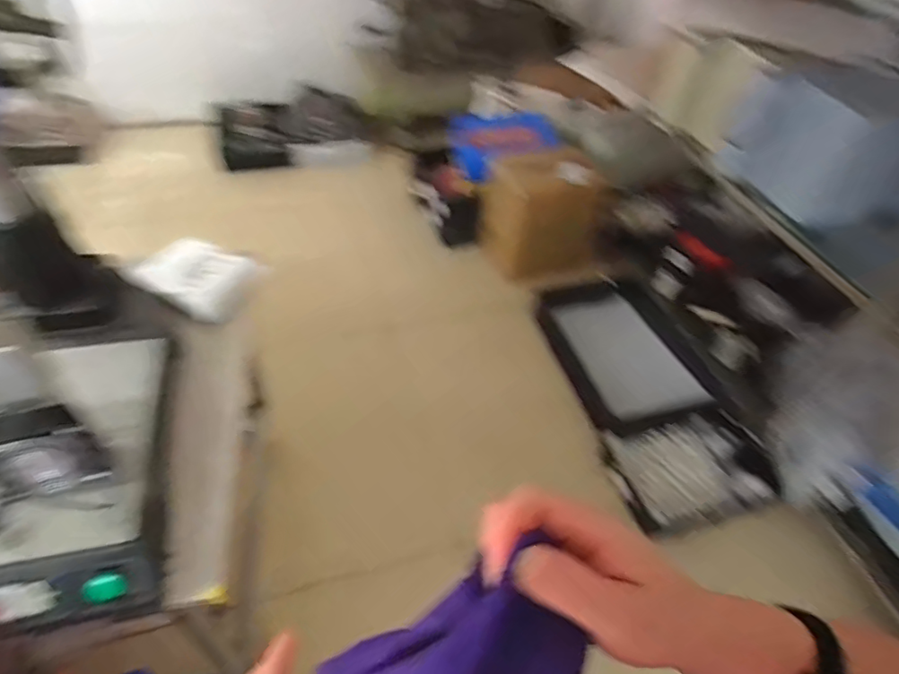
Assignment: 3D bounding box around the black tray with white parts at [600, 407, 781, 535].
[{"bbox_3d":[0.679,0.366,1.591,0.448,0.064,0.297,-10,50,-16],"label":"black tray with white parts"}]

